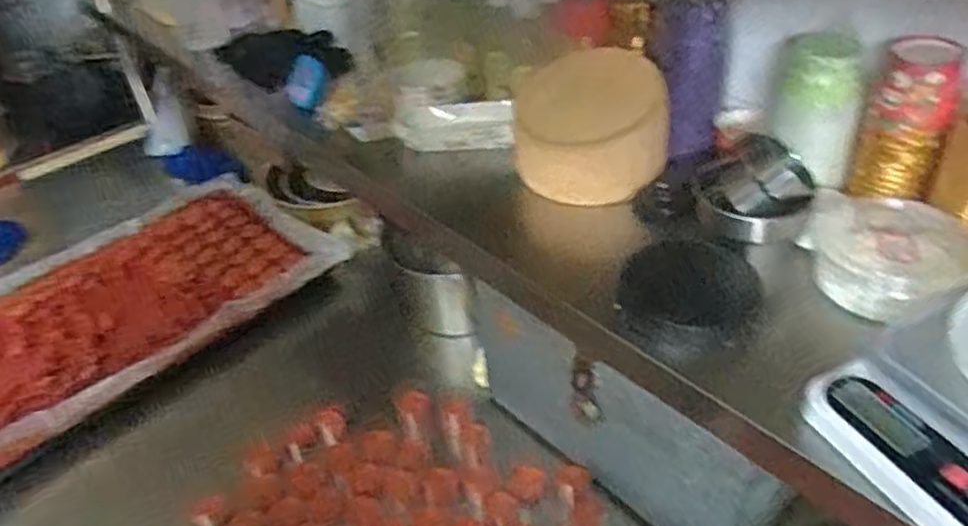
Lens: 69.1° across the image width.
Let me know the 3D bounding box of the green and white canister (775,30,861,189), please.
[{"bbox_3d":[0.290,-0.137,0.612,0.066,0.111,0.077,10,42,19],"label":"green and white canister"}]

